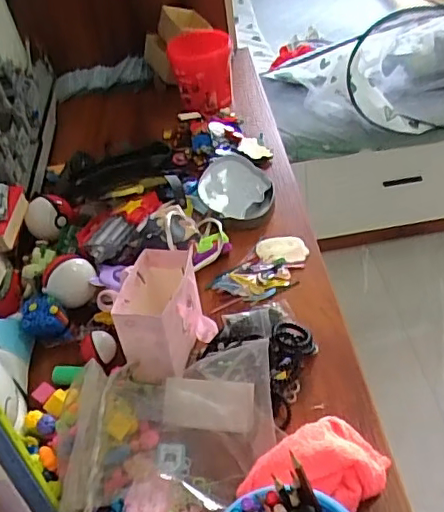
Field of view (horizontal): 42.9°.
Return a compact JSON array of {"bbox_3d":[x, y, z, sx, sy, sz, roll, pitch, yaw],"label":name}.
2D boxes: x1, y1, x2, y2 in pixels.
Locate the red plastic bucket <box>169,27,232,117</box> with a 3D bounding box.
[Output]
[{"bbox_3d":[-0.041,-0.389,1.174,0.125,0.154,0.101,-9,43,1],"label":"red plastic bucket"}]

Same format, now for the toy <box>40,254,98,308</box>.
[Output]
[{"bbox_3d":[-0.213,0.037,0.793,0.074,0.059,0.065,-23,45,-13],"label":"toy"}]

